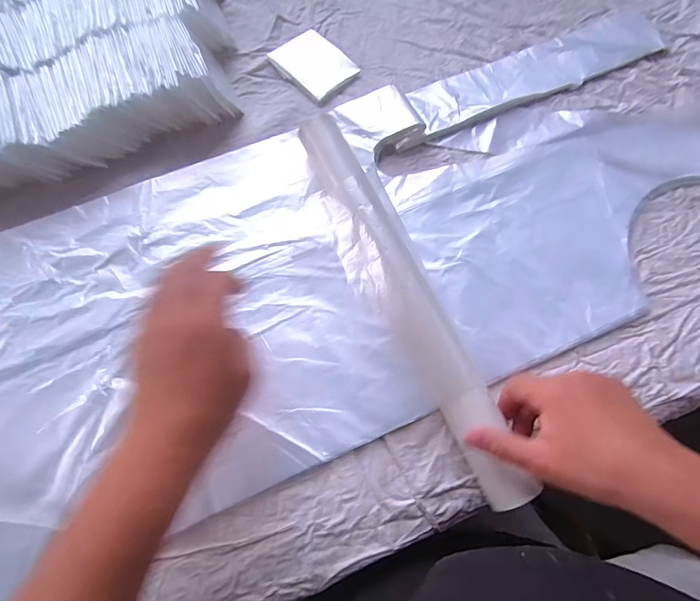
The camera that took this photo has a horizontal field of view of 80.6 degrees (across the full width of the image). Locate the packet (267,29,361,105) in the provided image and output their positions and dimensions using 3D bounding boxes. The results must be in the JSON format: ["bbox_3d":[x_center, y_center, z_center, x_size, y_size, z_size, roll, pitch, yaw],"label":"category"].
[{"bbox_3d":[-0.040,-0.260,0.457,0.087,0.009,0.067,43,76,13],"label":"packet"}]

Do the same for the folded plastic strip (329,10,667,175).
[{"bbox_3d":[0.171,-0.243,0.447,0.386,0.018,0.081,-26,73,-9],"label":"folded plastic strip"}]

